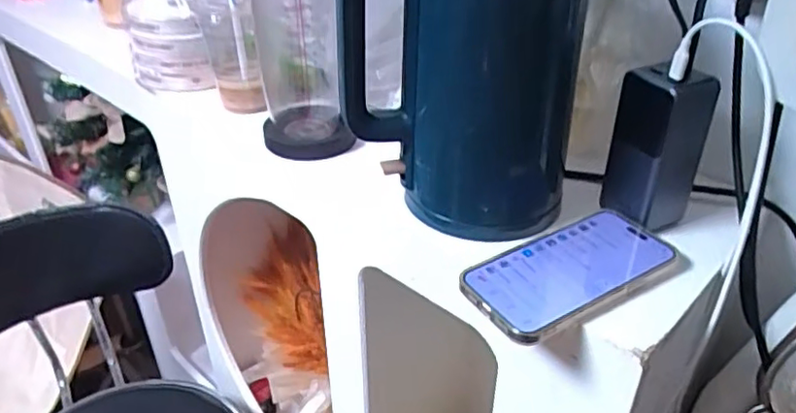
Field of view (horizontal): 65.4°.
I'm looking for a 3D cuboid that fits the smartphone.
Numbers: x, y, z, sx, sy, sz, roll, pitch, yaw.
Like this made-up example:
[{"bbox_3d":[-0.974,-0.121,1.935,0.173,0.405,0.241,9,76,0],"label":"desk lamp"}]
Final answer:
[{"bbox_3d":[0.130,0.046,0.464,0.158,0.009,0.079,-20,39,-24],"label":"smartphone"}]

